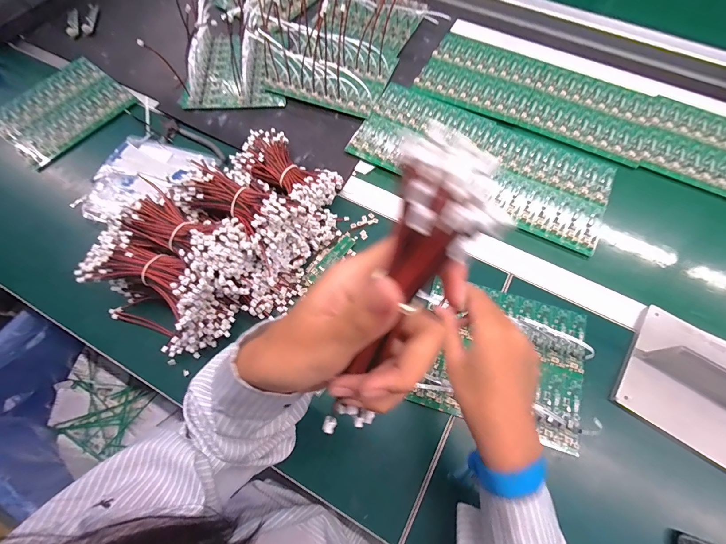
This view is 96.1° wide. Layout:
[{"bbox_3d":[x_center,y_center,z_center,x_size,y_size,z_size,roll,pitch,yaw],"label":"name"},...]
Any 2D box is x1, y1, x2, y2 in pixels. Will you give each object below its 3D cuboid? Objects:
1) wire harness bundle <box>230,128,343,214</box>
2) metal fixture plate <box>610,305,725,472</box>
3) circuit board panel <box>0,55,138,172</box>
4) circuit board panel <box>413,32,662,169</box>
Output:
[{"bbox_3d":[-0.110,-0.142,0.476,0.168,0.040,0.091,41,75,17],"label":"wire harness bundle"},{"bbox_3d":[0.412,0.138,0.356,0.201,0.056,0.143,34,73,15],"label":"metal fixture plate"},{"bbox_3d":[-0.533,-0.287,0.580,0.172,0.013,0.203,35,73,8],"label":"circuit board panel"},{"bbox_3d":[0.299,-0.320,0.579,0.386,0.008,0.176,26,71,12],"label":"circuit board panel"}]

